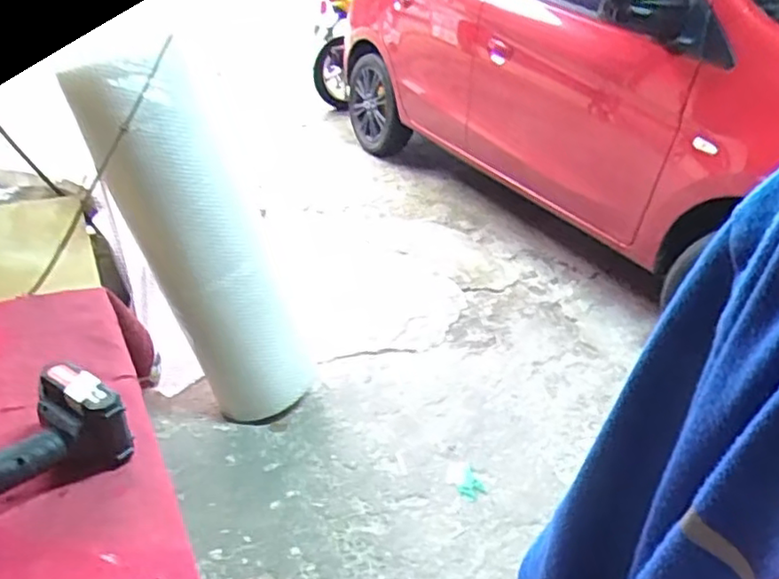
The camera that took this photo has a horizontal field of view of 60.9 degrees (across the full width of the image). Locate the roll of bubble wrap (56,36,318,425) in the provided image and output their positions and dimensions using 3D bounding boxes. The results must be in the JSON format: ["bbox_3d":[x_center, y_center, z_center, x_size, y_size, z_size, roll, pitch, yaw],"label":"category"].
[{"bbox_3d":[-0.477,-0.097,1.719,0.287,1.050,0.257,-25,36,-11],"label":"roll of bubble wrap"}]

